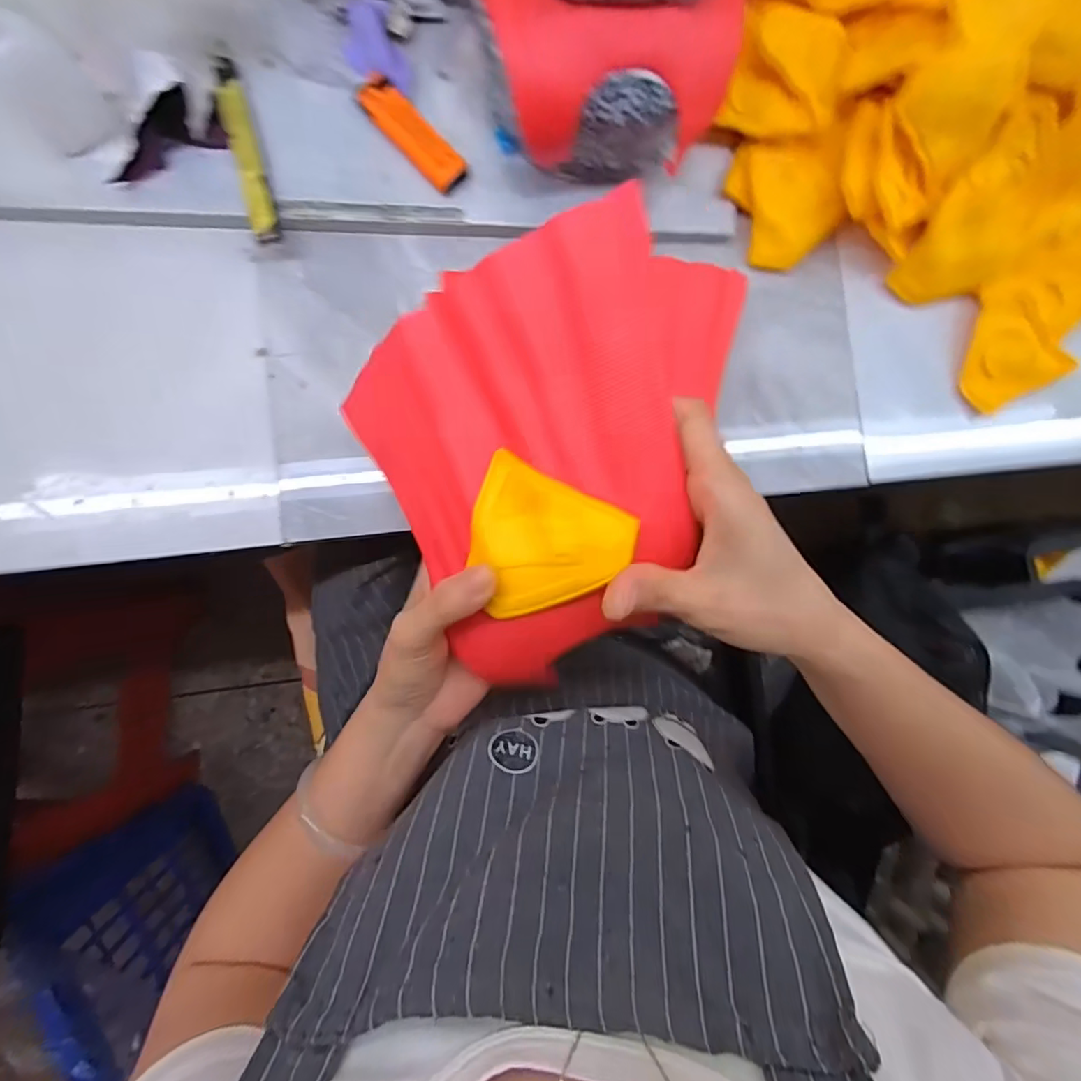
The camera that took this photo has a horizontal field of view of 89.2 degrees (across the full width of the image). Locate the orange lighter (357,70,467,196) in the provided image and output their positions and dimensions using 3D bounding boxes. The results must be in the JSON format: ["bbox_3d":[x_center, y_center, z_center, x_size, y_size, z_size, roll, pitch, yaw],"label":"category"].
[{"bbox_3d":[-0.082,-0.257,0.347,0.023,0.014,0.077,-44,92,-5],"label":"orange lighter"}]

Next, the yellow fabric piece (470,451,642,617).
[{"bbox_3d":[-0.001,0.005,0.246,0.071,0.019,0.064,28,86,-4],"label":"yellow fabric piece"}]

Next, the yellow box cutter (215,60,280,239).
[{"bbox_3d":[-0.179,-0.240,0.334,0.015,0.014,0.117,-15,89,-6],"label":"yellow box cutter"}]

